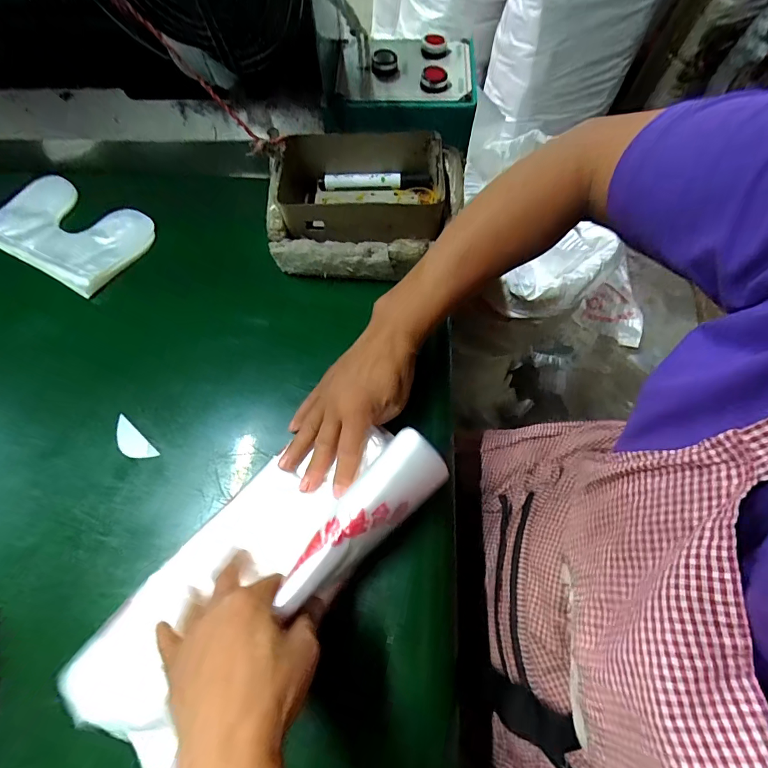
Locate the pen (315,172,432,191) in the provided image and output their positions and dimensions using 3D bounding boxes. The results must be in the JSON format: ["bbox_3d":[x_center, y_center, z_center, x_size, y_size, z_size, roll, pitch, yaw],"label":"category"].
[{"bbox_3d":[-0.011,-0.236,0.488,0.129,0.016,0.013,1,65,2],"label":"pen"}]

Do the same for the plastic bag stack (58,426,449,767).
[{"bbox_3d":[-0.097,0.140,0.314,0.131,0.074,0.299,37,72,17],"label":"plastic bag stack"}]

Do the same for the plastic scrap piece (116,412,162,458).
[{"bbox_3d":[-0.241,0.055,0.401,0.055,0.004,0.022,39,72,17],"label":"plastic scrap piece"}]

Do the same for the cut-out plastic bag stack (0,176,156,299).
[{"bbox_3d":[-0.368,-0.181,0.494,0.171,0.024,0.116,26,69,13],"label":"cut-out plastic bag stack"}]

